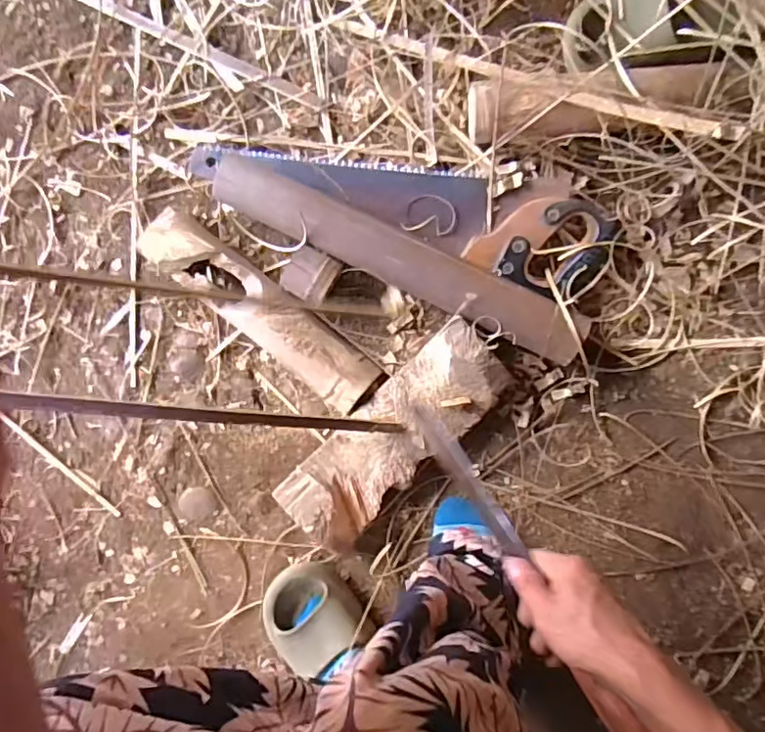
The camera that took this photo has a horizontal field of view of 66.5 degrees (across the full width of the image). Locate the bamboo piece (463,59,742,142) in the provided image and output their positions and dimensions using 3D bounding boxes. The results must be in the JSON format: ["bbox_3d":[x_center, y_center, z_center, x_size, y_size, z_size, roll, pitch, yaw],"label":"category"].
[{"bbox_3d":[0.239,-0.295,0.634,0.283,0.065,0.071,-7,91,4],"label":"bamboo piece"}]

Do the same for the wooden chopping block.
[{"bbox_3d":[0.018,0.080,0.668,0.286,0.061,0.109,-44,88,4],"label":"wooden chopping block"}]

